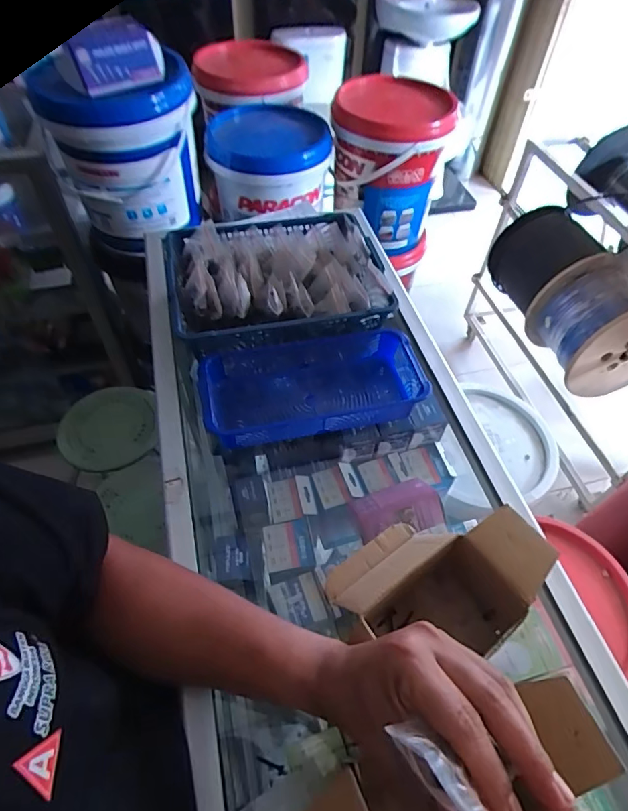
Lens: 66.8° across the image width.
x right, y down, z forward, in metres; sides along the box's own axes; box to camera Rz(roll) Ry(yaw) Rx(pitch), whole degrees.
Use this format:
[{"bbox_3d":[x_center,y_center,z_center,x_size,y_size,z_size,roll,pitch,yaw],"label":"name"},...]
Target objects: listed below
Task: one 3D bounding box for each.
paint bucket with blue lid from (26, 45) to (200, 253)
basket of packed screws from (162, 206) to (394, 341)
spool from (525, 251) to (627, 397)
[{"bbox_3d":[-0.371,-0.520,0.991,0.284,0.291,0.268,1,52,-1],"label":"paint bucket with blue lid"},{"bbox_3d":[-0.055,-0.178,0.658,0.285,0.058,0.238,-7,53,-8],"label":"basket of packed screws"},{"bbox_3d":[0.802,-0.223,1.325,0.318,0.278,0.261,-11,53,-10],"label":"spool"}]

